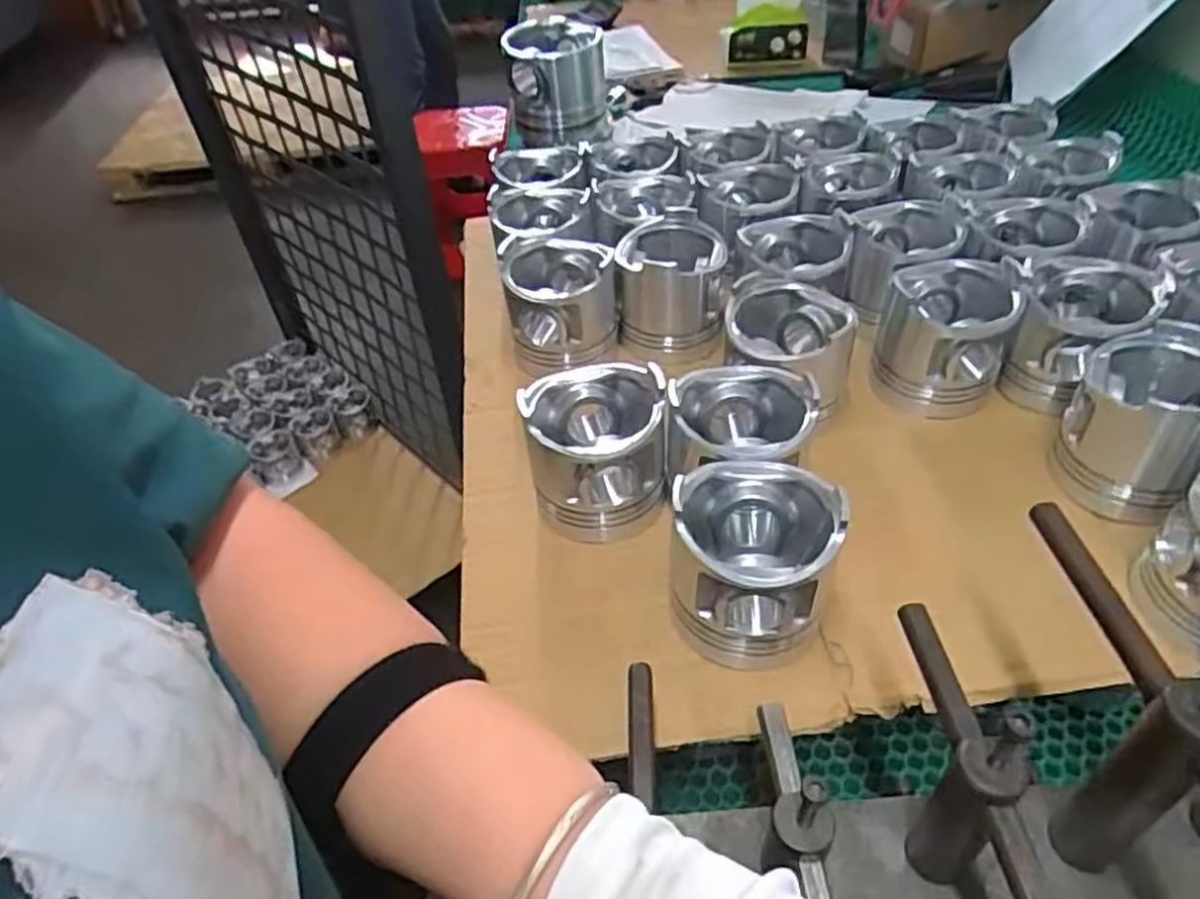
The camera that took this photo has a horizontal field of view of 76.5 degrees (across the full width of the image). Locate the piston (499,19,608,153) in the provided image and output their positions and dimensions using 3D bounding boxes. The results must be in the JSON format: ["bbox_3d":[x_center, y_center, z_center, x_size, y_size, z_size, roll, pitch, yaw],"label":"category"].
[{"bbox_3d":[-0.053,-0.450,0.943,0.116,0.117,0.110,-4,44,1],"label":"piston"}]

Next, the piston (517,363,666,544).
[{"bbox_3d":[-0.001,0.000,0.465,0.080,0.079,0.078,-1,44,4],"label":"piston"}]

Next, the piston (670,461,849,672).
[{"bbox_3d":[0.079,0.059,0.400,0.084,0.081,0.087,6,45,11],"label":"piston"}]

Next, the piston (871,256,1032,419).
[{"bbox_3d":[0.243,-0.080,0.541,0.080,0.087,0.084,-3,44,2],"label":"piston"}]

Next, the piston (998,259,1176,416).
[{"bbox_3d":[0.330,-0.080,0.533,0.085,0.084,0.090,22,50,25],"label":"piston"}]

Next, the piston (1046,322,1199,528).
[{"bbox_3d":[0.333,-0.015,0.465,0.082,0.084,0.087,28,52,29],"label":"piston"}]

